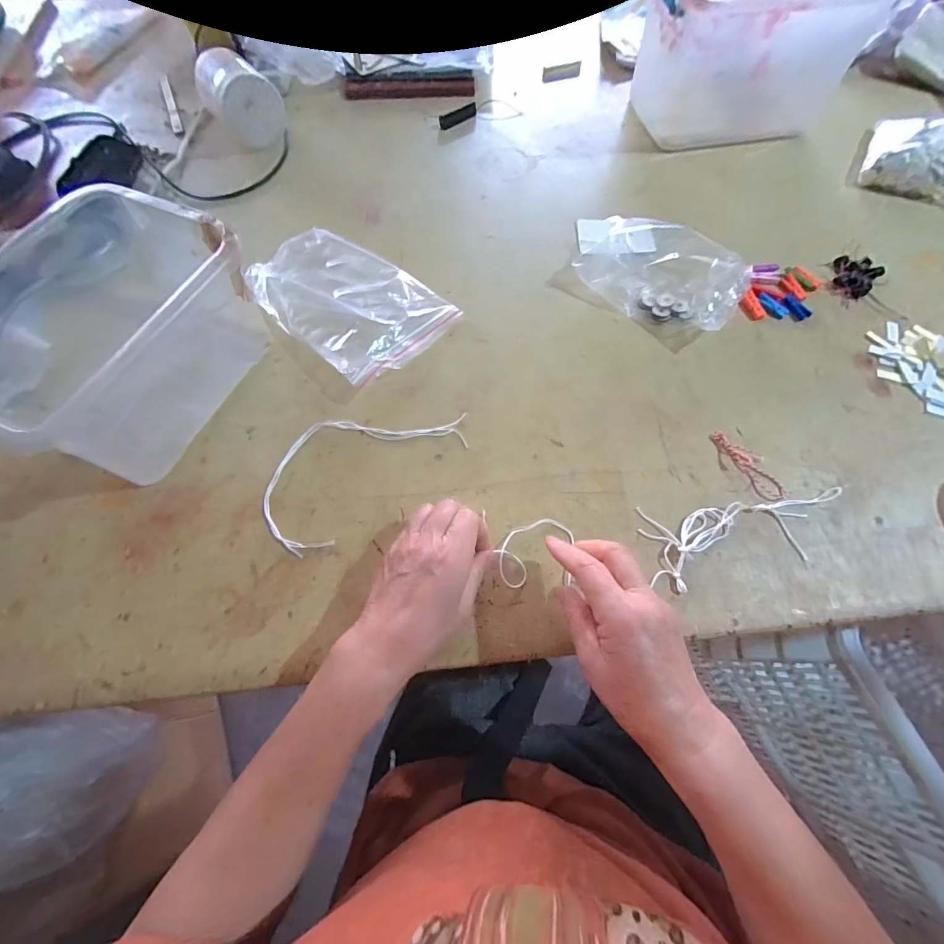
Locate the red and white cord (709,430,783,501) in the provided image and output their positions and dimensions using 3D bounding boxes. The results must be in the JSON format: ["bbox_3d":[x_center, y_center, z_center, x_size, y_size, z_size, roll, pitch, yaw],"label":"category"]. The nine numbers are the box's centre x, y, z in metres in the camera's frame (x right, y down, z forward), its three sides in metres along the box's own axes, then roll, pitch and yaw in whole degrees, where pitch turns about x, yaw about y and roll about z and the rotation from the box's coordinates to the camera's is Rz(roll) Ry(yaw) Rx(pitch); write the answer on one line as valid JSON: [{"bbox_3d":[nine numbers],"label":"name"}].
[{"bbox_3d":[0.254,-0.007,0.397,0.029,0.010,0.080,-41,70,-16],"label":"red and white cord"}]

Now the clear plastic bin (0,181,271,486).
[{"bbox_3d":[-0.345,-0.129,0.402,0.208,0.127,0.230,27,68,13],"label":"clear plastic bin"}]

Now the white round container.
[{"bbox_3d":[-0.326,-0.519,0.600,0.087,0.078,0.114,-40,70,-16],"label":"white round container"}]

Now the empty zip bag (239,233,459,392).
[{"bbox_3d":[-0.141,-0.189,0.468,0.209,0.040,0.139,36,71,16],"label":"empty zip bag"}]

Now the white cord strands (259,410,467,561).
[{"bbox_3d":[-0.107,-0.016,0.407,0.199,0.004,0.112,-38,70,-15],"label":"white cord strands"}]

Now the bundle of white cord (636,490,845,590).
[{"bbox_3d":[0.241,0.057,0.371,0.179,0.009,0.071,-5,65,-1],"label":"bundle of white cord"}]

